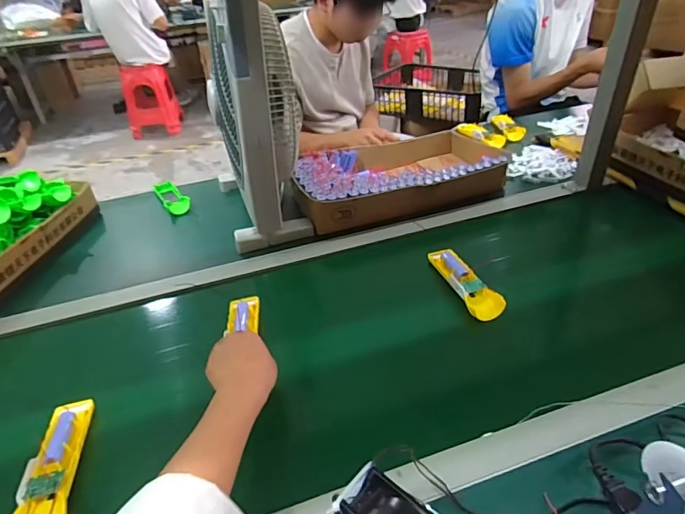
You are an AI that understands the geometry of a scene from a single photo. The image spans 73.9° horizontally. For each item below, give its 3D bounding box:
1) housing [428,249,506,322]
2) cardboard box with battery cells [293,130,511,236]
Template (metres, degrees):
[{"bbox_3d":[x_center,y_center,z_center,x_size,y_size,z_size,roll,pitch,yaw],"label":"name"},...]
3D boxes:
[{"bbox_3d":[0.190,0.035,0.712,0.048,0.021,0.172,-13,36,-12],"label":"housing"},{"bbox_3d":[0.115,-0.175,0.957,0.427,0.065,0.245,-13,36,-11],"label":"cardboard box with battery cells"}]

